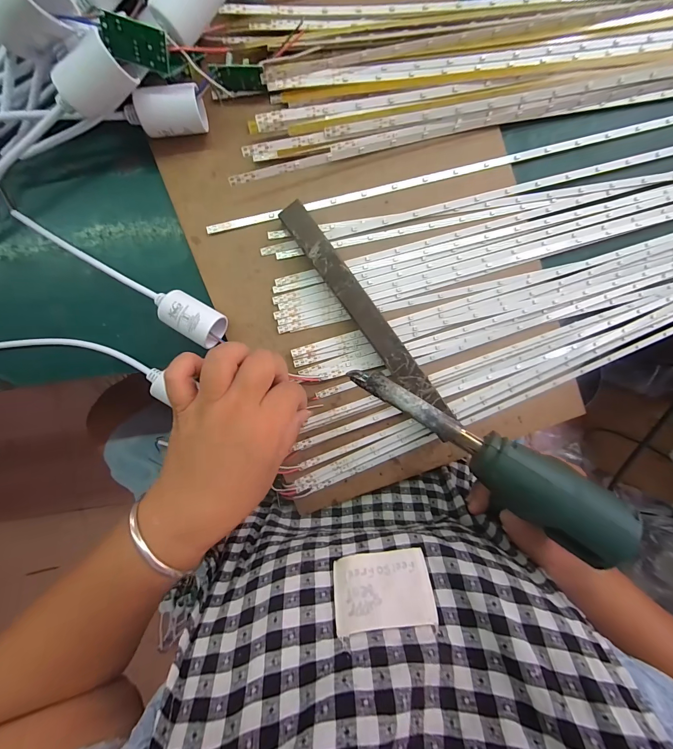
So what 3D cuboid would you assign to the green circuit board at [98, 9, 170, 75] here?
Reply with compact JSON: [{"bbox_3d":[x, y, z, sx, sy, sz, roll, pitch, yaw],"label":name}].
[{"bbox_3d":[-0.122,-0.202,0.196,0.035,0.021,0.004,6,56,-17],"label":"green circuit board"}]

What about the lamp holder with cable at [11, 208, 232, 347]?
[{"bbox_3d":[-0.170,-0.074,0.244,0.180,0.029,0.029,27,95,-4],"label":"lamp holder with cable"}]

